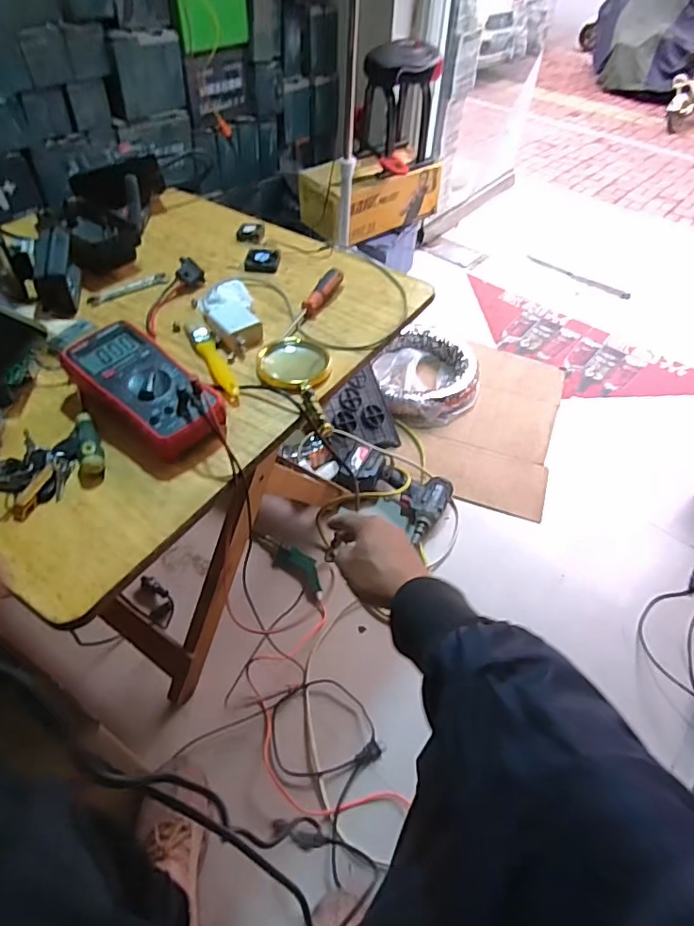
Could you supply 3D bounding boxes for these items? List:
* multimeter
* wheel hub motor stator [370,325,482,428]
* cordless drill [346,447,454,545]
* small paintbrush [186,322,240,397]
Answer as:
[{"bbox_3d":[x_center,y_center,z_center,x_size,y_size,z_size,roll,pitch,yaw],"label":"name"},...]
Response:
[{"bbox_3d":[-0.221,-0.077,0.578,0.198,0.053,0.089,35,56,24],"label":"multimeter"},{"bbox_3d":[0.225,-0.249,1.459,0.287,0.065,0.343,-4,50,-6],"label":"wheel hub motor stator"},{"bbox_3d":[0.121,0.047,1.206,0.234,0.074,0.166,33,56,23],"label":"cordless drill"},{"bbox_3d":[-0.168,-0.133,0.660,0.029,0.009,0.161,-20,53,-19],"label":"small paintbrush"}]

